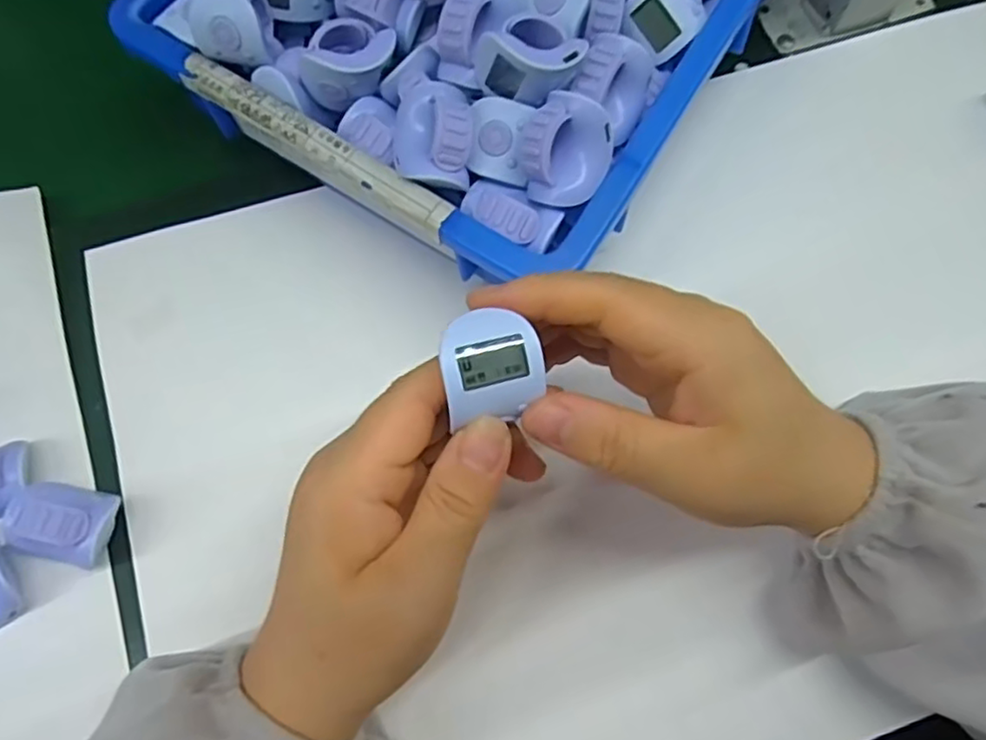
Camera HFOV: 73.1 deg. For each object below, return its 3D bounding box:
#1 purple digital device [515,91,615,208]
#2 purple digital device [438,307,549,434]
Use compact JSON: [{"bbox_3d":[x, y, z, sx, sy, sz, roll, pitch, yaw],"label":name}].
[{"bbox_3d":[0.027,-0.087,0.264,0.037,0.028,0.037,-4,103,-15],"label":"purple digital device"},{"bbox_3d":[-0.001,-0.001,0.204,0.028,0.016,0.031,-14,96,-10],"label":"purple digital device"}]

